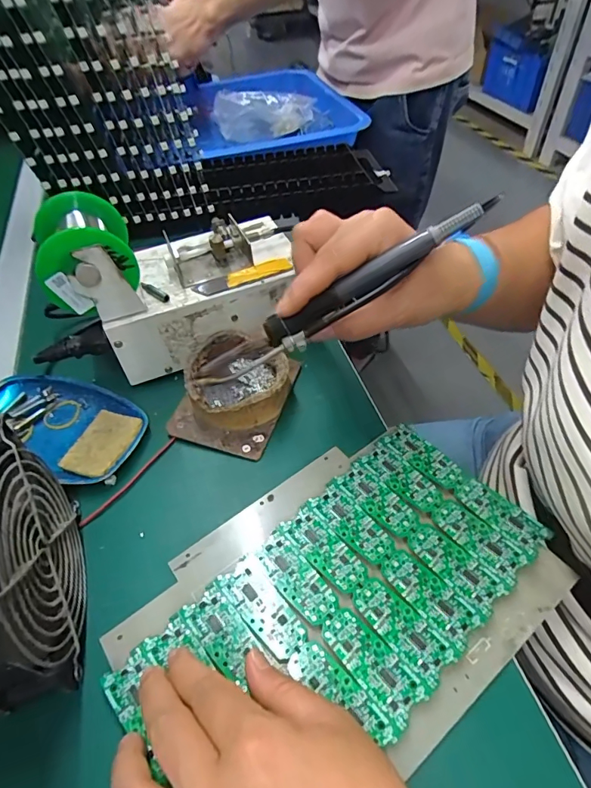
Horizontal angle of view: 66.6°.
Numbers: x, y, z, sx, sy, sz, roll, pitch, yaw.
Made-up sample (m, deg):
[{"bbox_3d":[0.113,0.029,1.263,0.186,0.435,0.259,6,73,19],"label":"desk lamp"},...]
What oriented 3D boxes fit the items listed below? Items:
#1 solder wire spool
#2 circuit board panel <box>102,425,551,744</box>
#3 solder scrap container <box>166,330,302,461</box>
[{"bbox_3d":[-0.164,-0.112,0.352,0.067,0.070,0.080,-19,51,-13],"label":"solder wire spool"},{"bbox_3d":[0.030,0.122,0.271,0.249,0.013,0.120,-34,60,-26],"label":"circuit board panel"},{"bbox_3d":[-0.052,-0.006,0.369,0.091,0.034,0.098,12,51,13],"label":"solder scrap container"}]

